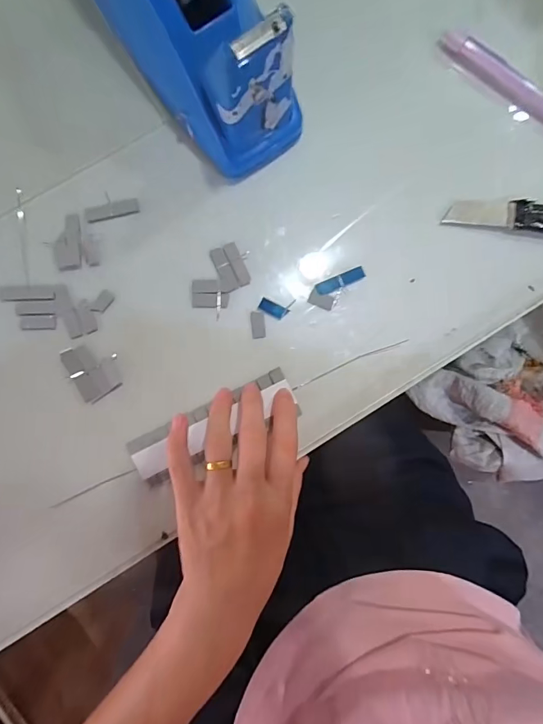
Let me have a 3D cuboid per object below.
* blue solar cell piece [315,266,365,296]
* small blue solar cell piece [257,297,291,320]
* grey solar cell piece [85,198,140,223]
[{"bbox_3d":[0.052,-0.061,0.311,0.038,0.004,0.010,-24,90,-2],"label":"blue solar cell piece"},{"bbox_3d":[0.001,-0.039,0.310,0.022,0.004,0.010,27,91,2],"label":"small blue solar cell piece"},{"bbox_3d":[-0.117,-0.113,0.305,0.037,0.004,0.012,-15,90,-2],"label":"grey solar cell piece"}]

